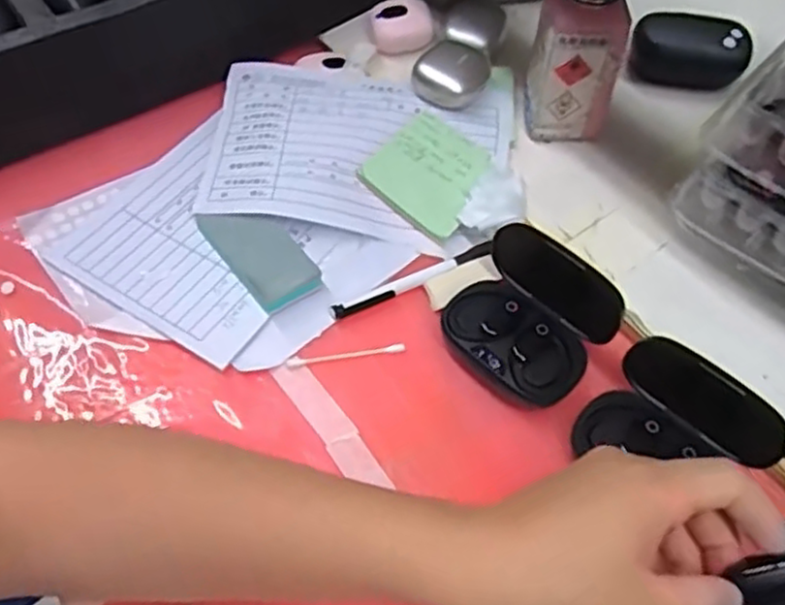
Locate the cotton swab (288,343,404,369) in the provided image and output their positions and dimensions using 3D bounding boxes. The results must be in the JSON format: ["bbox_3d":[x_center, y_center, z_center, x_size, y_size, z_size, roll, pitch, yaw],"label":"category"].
[{"bbox_3d":[-0.028,0.032,0.430,0.070,0.004,0.005,-9,58,-8],"label":"cotton swab"}]

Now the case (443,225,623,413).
[{"bbox_3d":[0.075,0.008,0.401,0.083,0.059,0.064,34,61,18],"label":"case"}]

